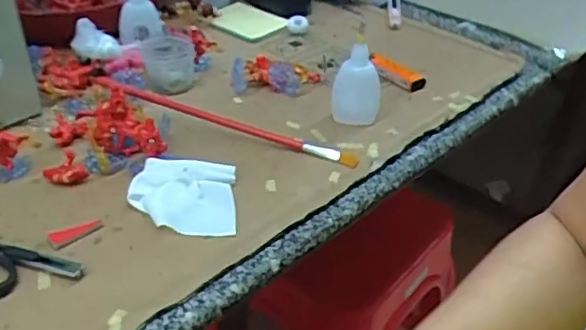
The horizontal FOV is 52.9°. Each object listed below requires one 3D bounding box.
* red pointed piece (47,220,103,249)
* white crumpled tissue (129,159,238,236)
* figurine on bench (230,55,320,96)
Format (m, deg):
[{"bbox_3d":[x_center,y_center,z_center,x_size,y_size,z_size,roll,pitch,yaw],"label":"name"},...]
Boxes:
[{"bbox_3d":[-0.161,0.049,0.436,0.038,0.004,0.017,-22,43,-30],"label":"red pointed piece"},{"bbox_3d":[-0.084,0.023,0.464,0.087,0.020,0.067,8,36,7],"label":"white crumpled tissue"},{"bbox_3d":[-0.018,-0.092,0.607,0.091,0.030,0.036,-1,36,-5],"label":"figurine on bench"}]

